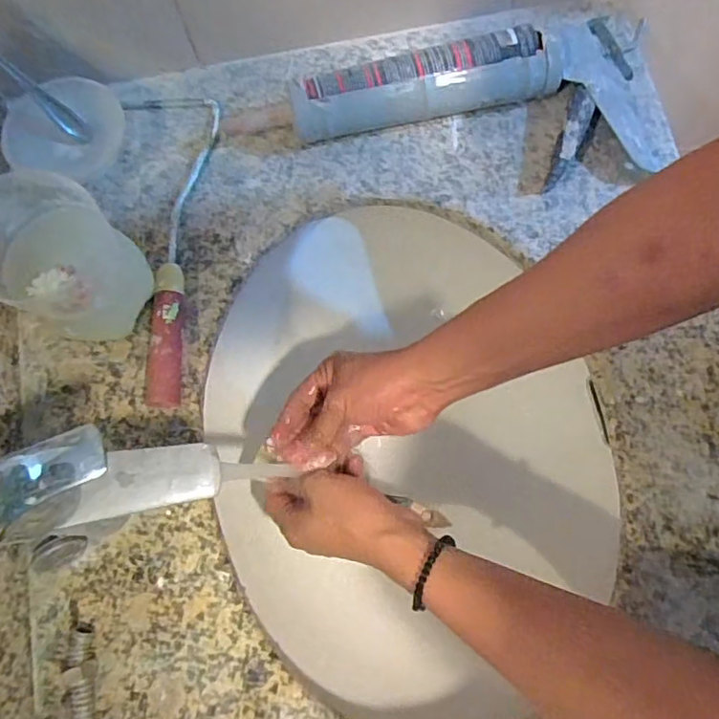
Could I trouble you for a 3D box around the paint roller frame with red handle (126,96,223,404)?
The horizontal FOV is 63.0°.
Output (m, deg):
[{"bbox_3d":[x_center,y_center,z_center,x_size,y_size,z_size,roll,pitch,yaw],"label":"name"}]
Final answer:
[{"bbox_3d":[-0.152,-0.106,0.505,0.076,0.028,0.293,-8,75,-1],"label":"paint roller frame with red handle"}]

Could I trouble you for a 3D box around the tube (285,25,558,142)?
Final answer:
[{"bbox_3d":[0.056,-0.235,0.514,0.225,0.057,0.045,-12,75,-1],"label":"tube"}]

